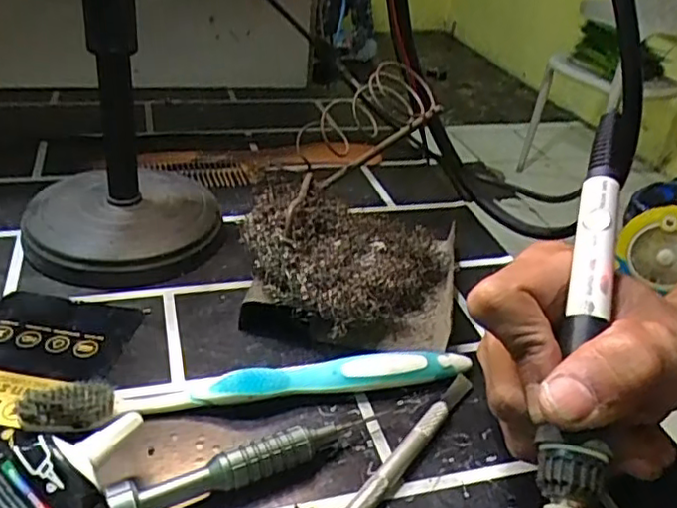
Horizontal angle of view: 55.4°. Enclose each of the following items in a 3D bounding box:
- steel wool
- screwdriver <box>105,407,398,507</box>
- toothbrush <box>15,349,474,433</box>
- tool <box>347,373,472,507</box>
[{"bbox_3d":[0.007,-0.008,0.334,0.083,0.042,0.120,24,37,29],"label":"steel wool"},{"bbox_3d":[-0.027,0.076,0.236,0.110,0.017,0.015,-14,36,-27],"label":"screwdriver"},{"bbox_3d":[-0.031,0.052,0.270,0.183,0.018,0.016,-5,33,-15],"label":"toothbrush"},{"bbox_3d":[0.016,0.084,0.238,0.009,0.008,0.141,23,36,27],"label":"tool"}]

